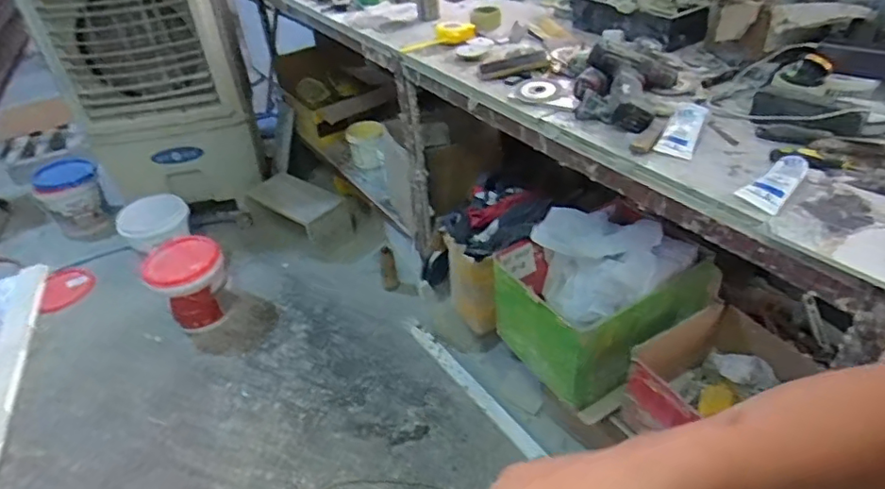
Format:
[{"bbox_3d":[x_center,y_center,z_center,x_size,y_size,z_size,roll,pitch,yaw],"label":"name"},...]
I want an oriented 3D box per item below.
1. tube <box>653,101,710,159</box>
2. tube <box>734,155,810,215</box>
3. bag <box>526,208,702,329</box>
[{"bbox_3d":[0.434,-0.211,0.999,0.061,0.023,0.189,18,44,27],"label":"tube"},{"bbox_3d":[0.494,-0.092,0.830,0.129,0.031,0.056,-33,46,-30],"label":"tube"},{"bbox_3d":[0.428,0.049,1.424,0.290,0.234,0.304,-26,43,-23],"label":"bag"}]

